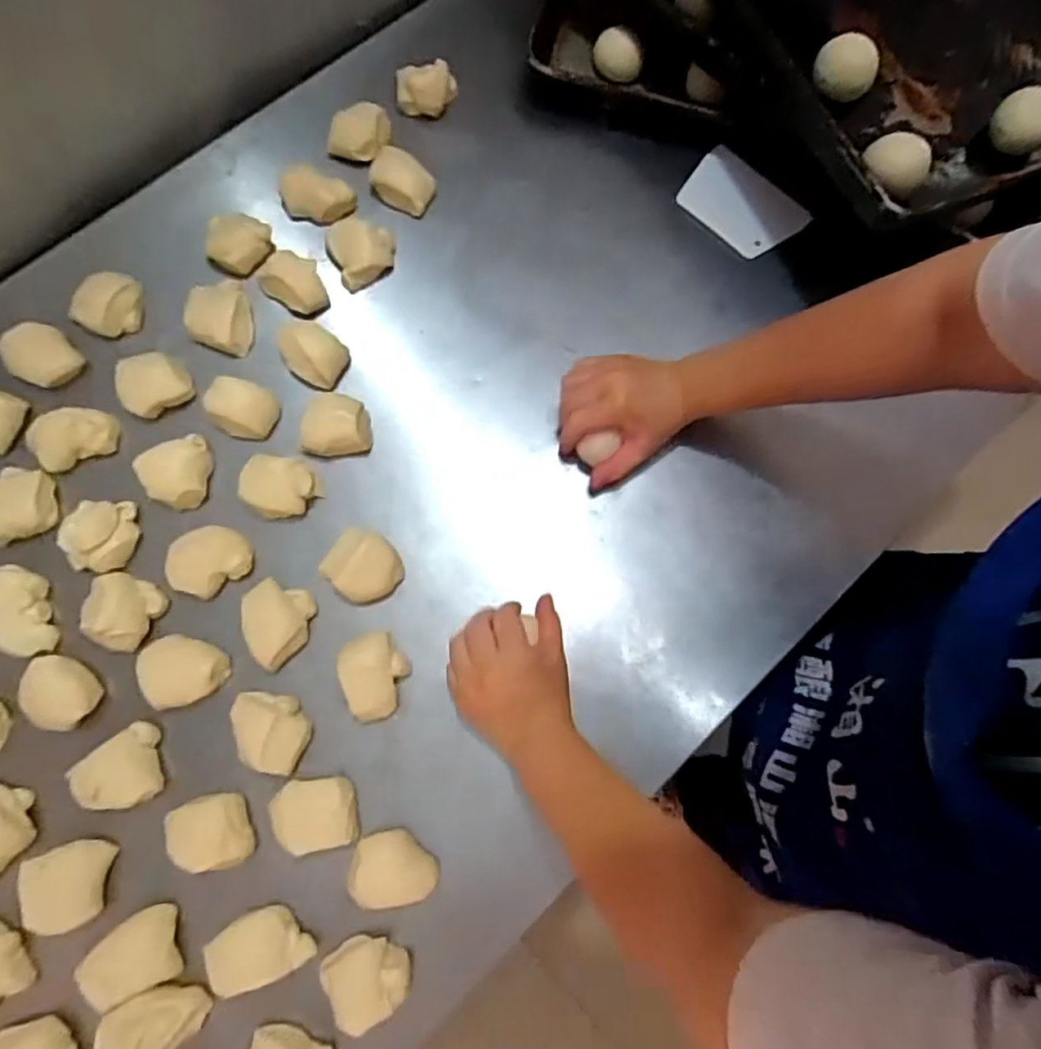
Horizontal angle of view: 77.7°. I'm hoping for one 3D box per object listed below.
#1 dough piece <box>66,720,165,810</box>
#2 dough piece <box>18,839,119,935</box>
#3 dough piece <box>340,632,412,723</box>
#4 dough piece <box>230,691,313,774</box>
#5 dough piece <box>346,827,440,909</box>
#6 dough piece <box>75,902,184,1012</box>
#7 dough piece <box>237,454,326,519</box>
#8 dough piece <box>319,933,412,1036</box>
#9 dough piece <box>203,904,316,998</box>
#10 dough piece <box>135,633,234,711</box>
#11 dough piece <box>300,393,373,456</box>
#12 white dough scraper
[{"bbox_3d":[-0.326,0.196,0.520,0.063,0.031,0.060,-13,74,-4],"label":"dough piece"},{"bbox_3d":[-0.345,0.276,0.494,0.052,0.031,0.058,-12,74,-4],"label":"dough piece"},{"bbox_3d":[-0.123,0.125,0.545,0.054,0.032,0.070,-26,75,-7],"label":"dough piece"},{"bbox_3d":[-0.205,0.170,0.531,0.060,0.026,0.059,0,74,0],"label":"dough piece"},{"bbox_3d":[-0.098,0.268,0.504,0.064,0.028,0.052,3,74,1],"label":"dough piece"},{"bbox_3d":[-0.293,0.324,0.486,0.063,0.024,0.052,-21,75,-6],"label":"dough piece"},{"bbox_3d":[-0.217,-0.036,0.578,0.058,0.026,0.057,0,74,0],"label":"dough piece"},{"bbox_3d":[-0.114,0.339,0.483,0.061,0.025,0.055,-30,76,-8],"label":"dough piece"},{"bbox_3d":[-0.196,0.317,0.484,0.068,0.022,0.047,-24,75,-7],"label":"dough piece"},{"bbox_3d":[-0.281,0.122,0.543,0.066,0.032,0.058,-4,74,-1],"label":"dough piece"},{"bbox_3d":[-0.174,-0.096,0.606,0.062,0.026,0.059,-7,74,-2],"label":"dough piece"},{"bbox_3d":[0.234,-0.341,0.687,0.125,0.006,0.082,42,86,9],"label":"white dough scraper"}]

